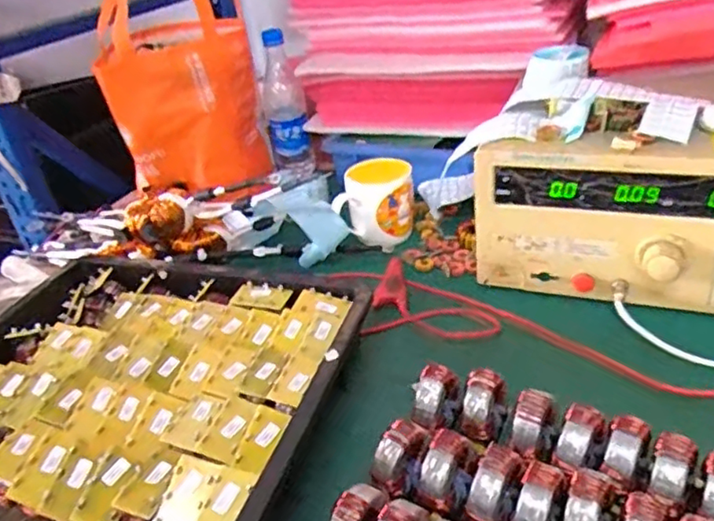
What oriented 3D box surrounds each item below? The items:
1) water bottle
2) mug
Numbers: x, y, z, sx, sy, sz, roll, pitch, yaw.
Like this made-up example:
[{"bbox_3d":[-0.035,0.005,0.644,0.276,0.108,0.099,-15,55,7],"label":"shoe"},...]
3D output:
[{"bbox_3d":[-0.114,-0.243,0.992,0.067,0.231,0.073,-11,32,-5],"label":"water bottle"},{"bbox_3d":[0.025,-0.070,0.802,0.086,0.092,0.083,3,33,17],"label":"mug"}]

